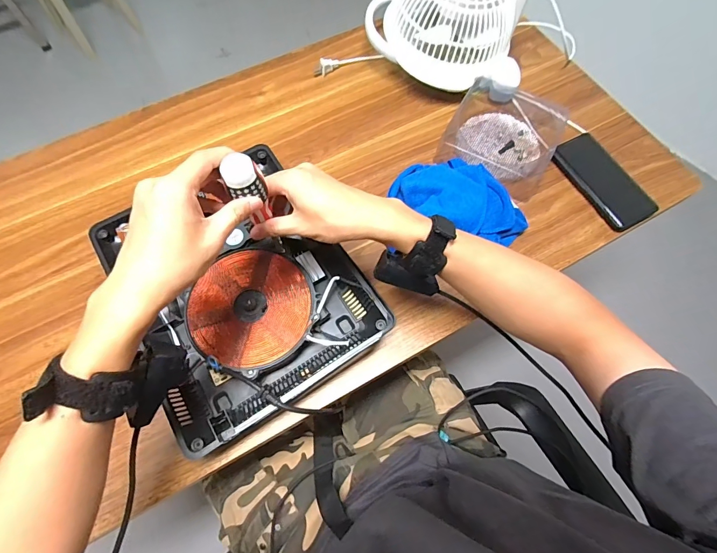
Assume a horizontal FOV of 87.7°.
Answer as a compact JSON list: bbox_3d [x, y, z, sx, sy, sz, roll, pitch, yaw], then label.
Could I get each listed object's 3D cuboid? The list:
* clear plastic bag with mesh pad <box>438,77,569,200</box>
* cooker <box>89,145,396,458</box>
[{"bbox_3d":[0.239,-0.232,0.610,0.168,0.048,0.196,26,70,10],"label":"clear plastic bag with mesh pad"},{"bbox_3d":[-0.153,0.009,0.491,0.276,0.068,0.324,-33,72,-12],"label":"cooker"}]

